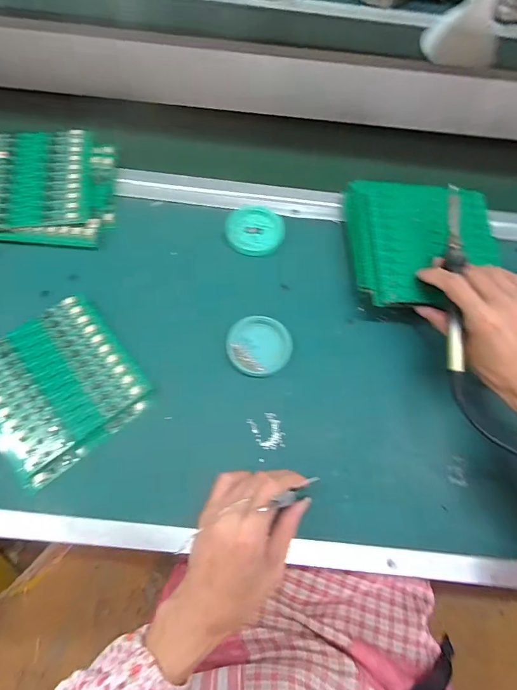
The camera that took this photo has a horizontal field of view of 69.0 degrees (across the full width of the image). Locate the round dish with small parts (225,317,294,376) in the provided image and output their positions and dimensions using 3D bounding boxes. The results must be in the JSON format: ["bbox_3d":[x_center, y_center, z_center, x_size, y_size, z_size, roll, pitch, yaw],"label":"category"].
[{"bbox_3d":[0.001,0.000,0.396,0.066,0.014,0.060,1,67,-3],"label":"round dish with small parts"}]

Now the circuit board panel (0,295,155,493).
[{"bbox_3d":[-0.195,0.037,0.367,0.133,0.013,0.144,-36,75,-18],"label":"circuit board panel"}]

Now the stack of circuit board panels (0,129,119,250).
[{"bbox_3d":[-0.253,-0.188,0.449,0.154,0.029,0.153,-2,67,-4],"label":"stack of circuit board panels"}]

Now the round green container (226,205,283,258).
[{"bbox_3d":[-0.004,-0.140,0.458,0.069,0.016,0.064,1,67,-3],"label":"round green container"}]

